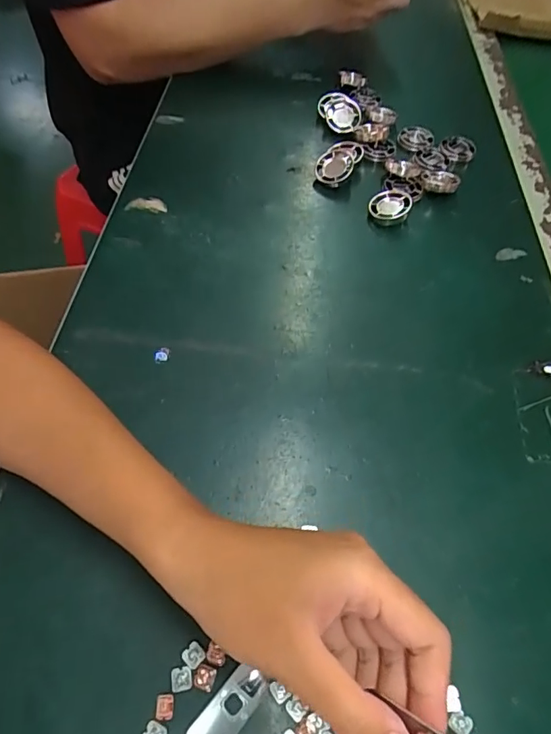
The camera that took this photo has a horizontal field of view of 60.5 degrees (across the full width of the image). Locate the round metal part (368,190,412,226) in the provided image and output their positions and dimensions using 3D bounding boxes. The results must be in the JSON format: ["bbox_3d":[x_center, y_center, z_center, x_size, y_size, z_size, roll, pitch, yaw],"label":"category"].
[{"bbox_3d":[0.109,-0.153,0.451,0.038,0.010,0.038,-6,62,11],"label":"round metal part"}]

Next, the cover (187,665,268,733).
[{"bbox_3d":[-0.025,0.170,0.230,0.018,0.004,0.045,39,61,19],"label":"cover"}]

